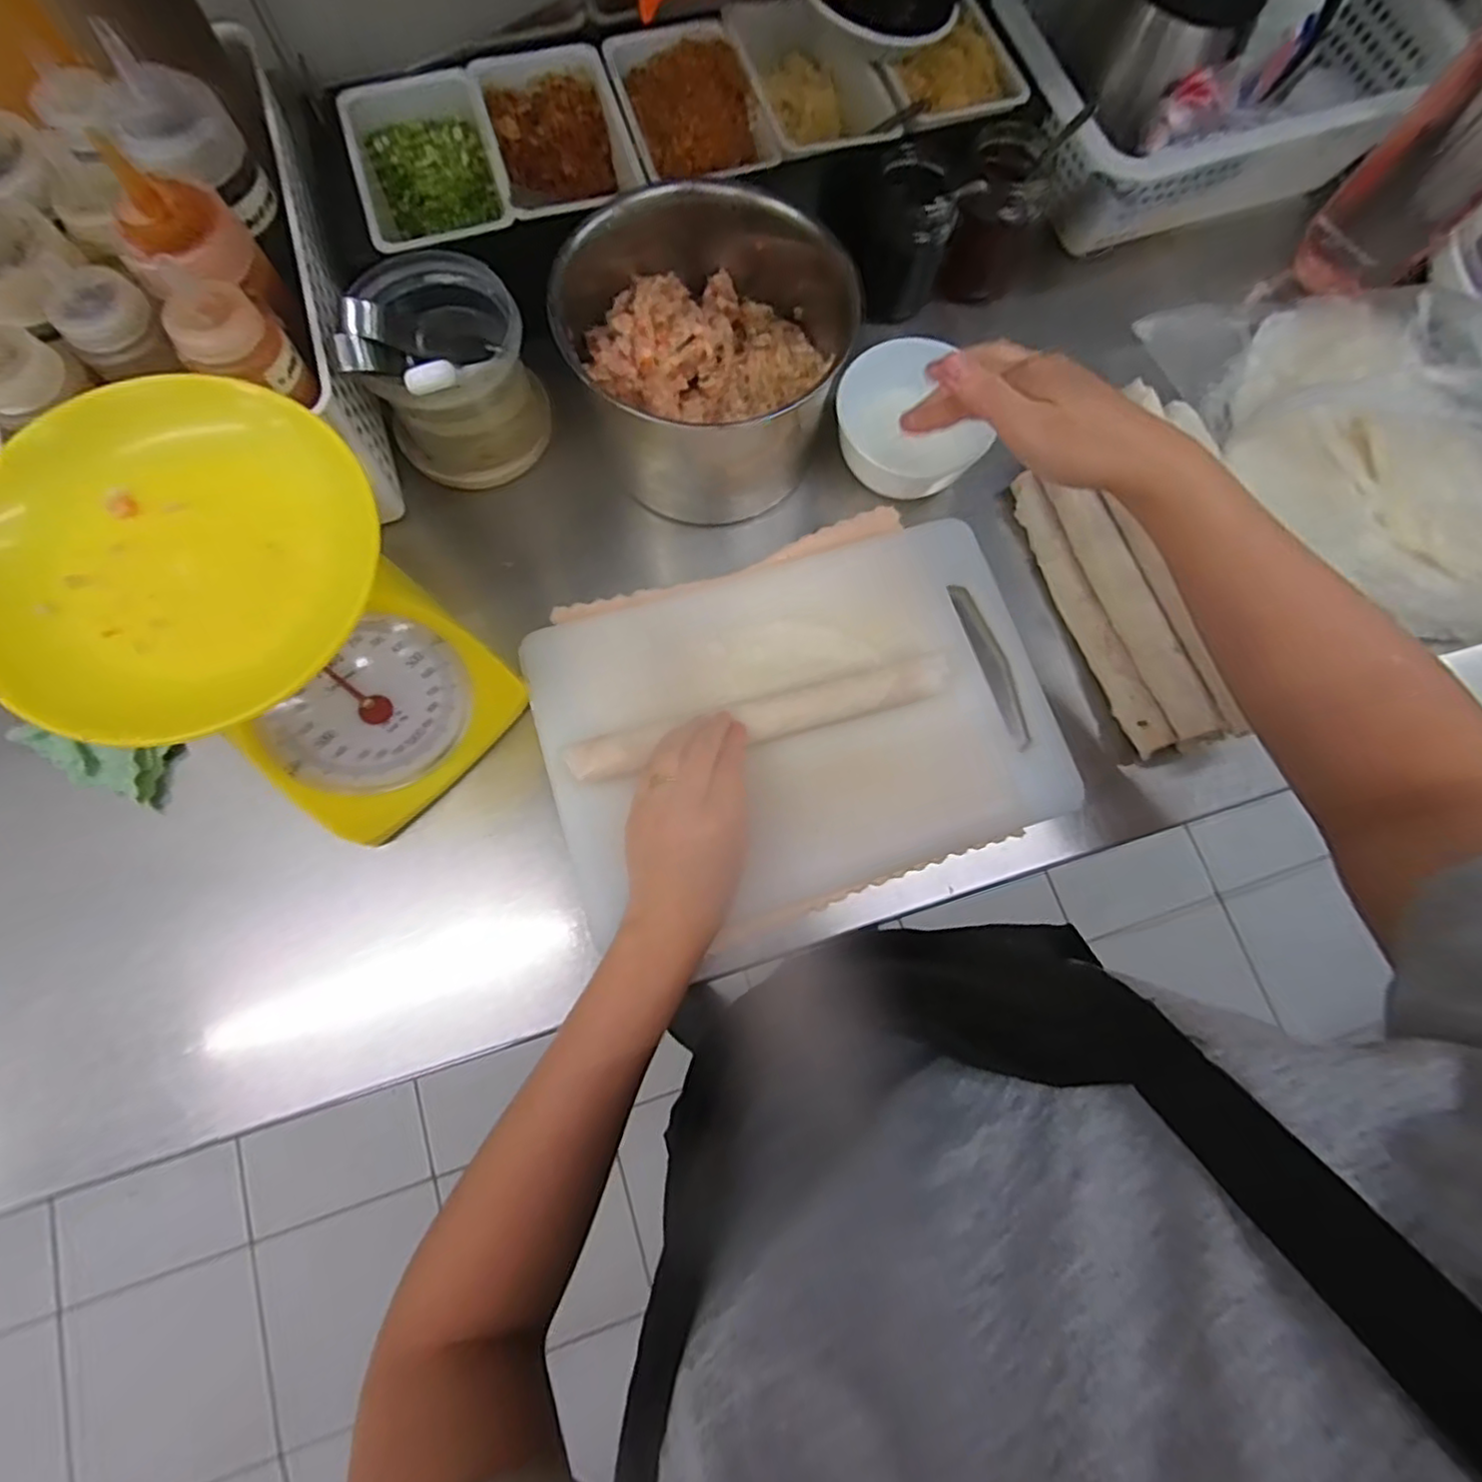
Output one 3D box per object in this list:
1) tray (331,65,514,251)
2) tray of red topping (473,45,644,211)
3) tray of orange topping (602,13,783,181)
[{"bbox_3d":[-0.205,-0.374,0.452,0.094,0.049,0.143,-19,78,-6],"label":"tray"},{"bbox_3d":[-0.125,-0.411,0.461,0.091,0.040,0.126,-17,77,-6],"label":"tray of red topping"},{"bbox_3d":[-0.036,-0.434,0.453,0.087,0.035,0.134,-18,77,-6],"label":"tray of orange topping"}]

